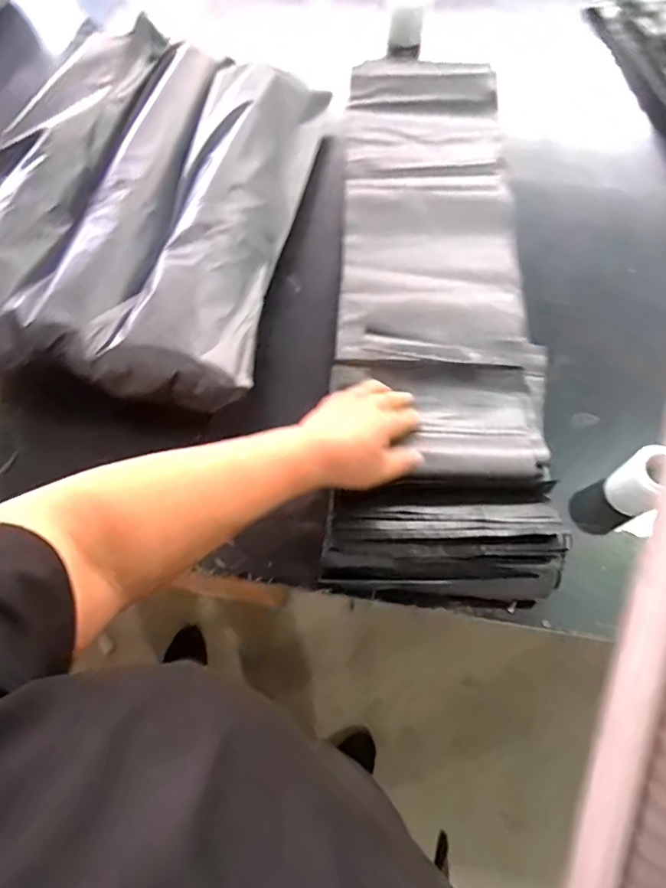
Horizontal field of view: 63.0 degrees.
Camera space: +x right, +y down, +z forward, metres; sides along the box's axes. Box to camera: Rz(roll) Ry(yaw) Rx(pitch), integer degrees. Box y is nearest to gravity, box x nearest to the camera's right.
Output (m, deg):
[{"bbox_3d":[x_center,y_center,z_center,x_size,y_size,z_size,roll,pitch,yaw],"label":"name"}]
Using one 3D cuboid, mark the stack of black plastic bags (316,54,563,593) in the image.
[{"bbox_3d":[0.116,-0.208,0.660,0.227,0.051,0.765,1,64,1],"label":"stack of black plastic bags"}]

